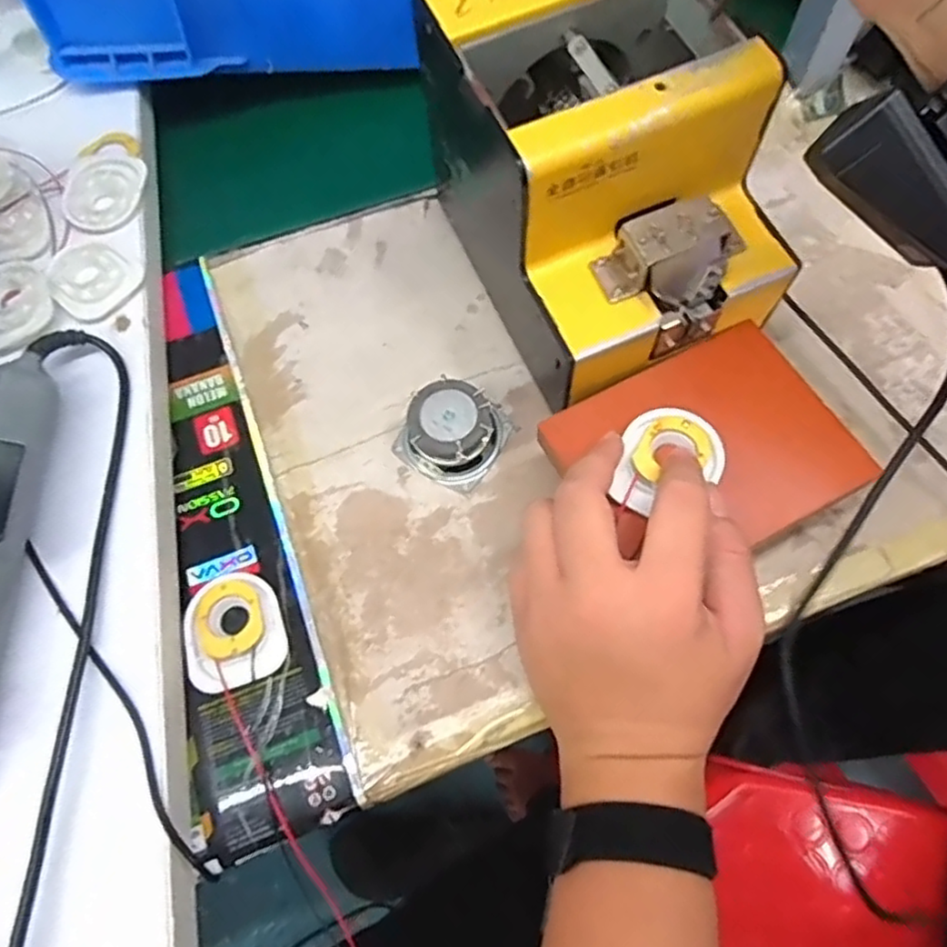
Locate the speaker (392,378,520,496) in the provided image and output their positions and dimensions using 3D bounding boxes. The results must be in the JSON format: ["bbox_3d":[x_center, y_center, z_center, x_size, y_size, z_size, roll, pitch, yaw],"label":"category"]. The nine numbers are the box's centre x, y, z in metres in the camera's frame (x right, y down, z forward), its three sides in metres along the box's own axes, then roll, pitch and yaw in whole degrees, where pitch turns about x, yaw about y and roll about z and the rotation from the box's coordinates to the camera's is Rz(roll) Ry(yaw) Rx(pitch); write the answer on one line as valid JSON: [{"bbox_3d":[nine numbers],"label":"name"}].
[{"bbox_3d":[-0.009,-0.025,0.374,0.051,0.031,0.058,38,74,16],"label":"speaker"}]

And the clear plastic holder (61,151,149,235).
[{"bbox_3d":[-0.237,-0.179,0.425,0.049,0.004,0.062,5,68,4],"label":"clear plastic holder"}]

